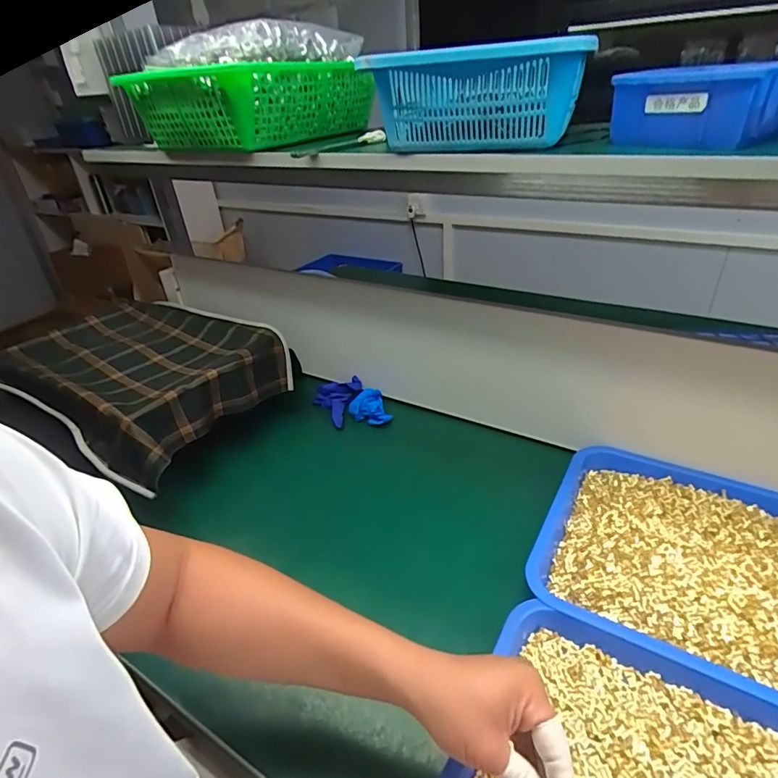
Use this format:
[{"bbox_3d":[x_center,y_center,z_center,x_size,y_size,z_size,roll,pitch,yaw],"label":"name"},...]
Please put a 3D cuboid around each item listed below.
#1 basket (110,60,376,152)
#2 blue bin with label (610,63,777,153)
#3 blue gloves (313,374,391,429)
[{"bbox_3d":[-0.198,-0.429,0.734,0.240,0.092,0.295,14,37,27],"label":"basket"},{"bbox_3d":[0.326,-0.281,0.478,0.172,0.057,0.117,-24,37,-27],"label":"blue bin with label"},{"bbox_3d":[-0.069,0.032,0.912,0.109,0.048,0.143,-21,36,-23],"label":"blue gloves"}]

